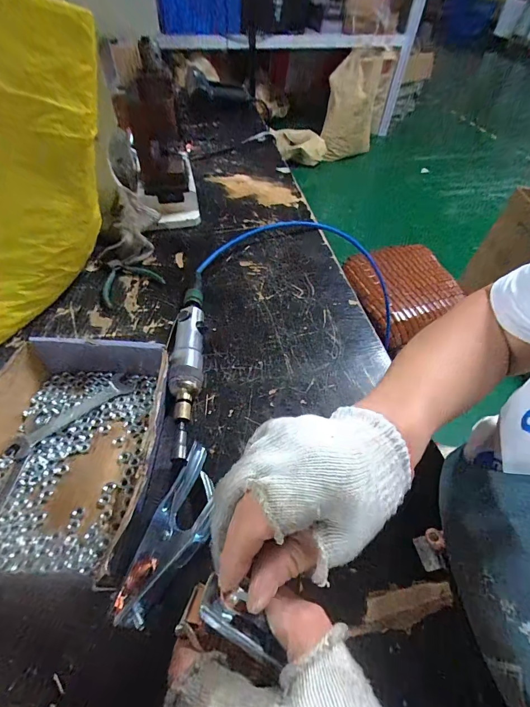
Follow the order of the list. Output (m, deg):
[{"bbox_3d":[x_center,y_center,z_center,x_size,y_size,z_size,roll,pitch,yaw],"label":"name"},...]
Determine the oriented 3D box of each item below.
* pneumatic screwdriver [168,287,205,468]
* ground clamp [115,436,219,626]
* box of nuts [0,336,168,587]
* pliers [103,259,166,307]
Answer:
[{"bbox_3d":[-0.101,0.010,0.453,0.042,0.041,0.269,-2,53,-4],"label":"pneumatic screwdriver"},{"bbox_3d":[-0.080,0.168,0.337,0.067,0.038,0.169,14,54,9],"label":"ground clamp"},{"bbox_3d":[-0.215,0.098,0.369,0.194,0.062,0.258,6,53,3],"label":"box of nuts"},{"bbox_3d":[-0.231,-0.129,0.569,0.098,0.013,0.090,-28,59,-21],"label":"pliers"}]

